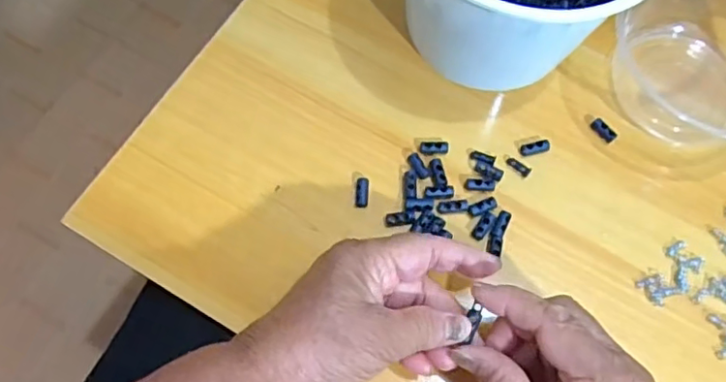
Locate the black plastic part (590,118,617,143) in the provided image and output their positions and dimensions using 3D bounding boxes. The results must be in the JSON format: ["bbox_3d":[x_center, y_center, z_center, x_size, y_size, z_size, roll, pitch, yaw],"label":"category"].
[{"bbox_3d":[0.166,-0.042,0.404,0.019,0.005,0.009,40,73,12],"label":"black plastic part"}]

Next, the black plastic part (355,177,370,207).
[{"bbox_3d":[0.000,0.001,0.382,0.009,0.005,0.020,5,69,0],"label":"black plastic part"}]

